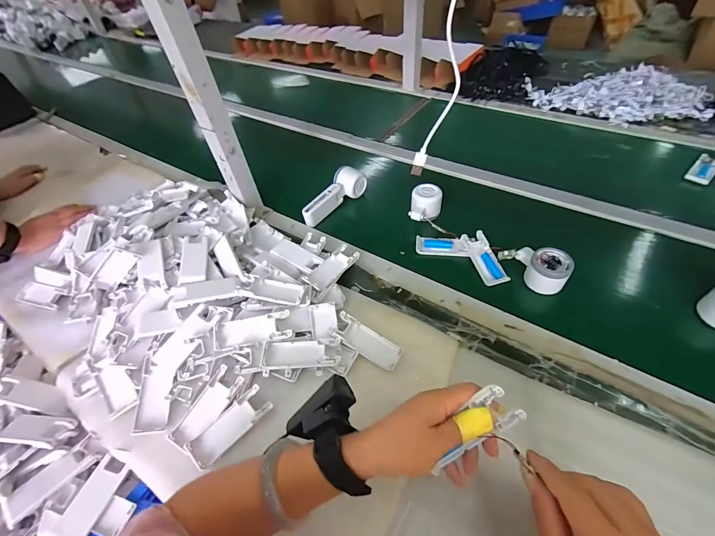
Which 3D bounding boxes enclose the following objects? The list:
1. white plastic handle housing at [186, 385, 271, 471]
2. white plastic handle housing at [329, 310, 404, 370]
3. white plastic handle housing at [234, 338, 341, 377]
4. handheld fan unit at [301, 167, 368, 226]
[{"bbox_3d":[-0.163,0.200,0.422,0.105,0.014,0.039,-36,55,-22],"label":"white plastic handle housing"},{"bbox_3d":[0.012,0.103,0.467,0.101,0.018,0.039,25,57,25],"label":"white plastic handle housing"},{"bbox_3d":[-0.091,0.120,0.454,0.131,0.027,0.042,-7,50,1],"label":"white plastic handle housing"},{"bbox_3d":[-0.055,-0.154,0.703,0.164,0.047,0.052,-39,56,-23],"label":"handheld fan unit"}]

